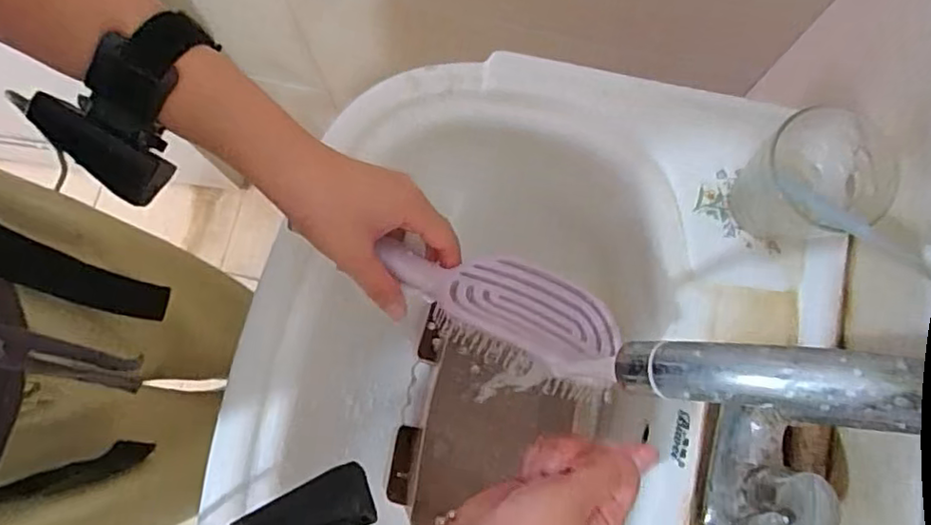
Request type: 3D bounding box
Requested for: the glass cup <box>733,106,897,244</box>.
[{"bbox_3d":[0.273,-0.058,0.473,0.097,0.068,0.081,27,79,6],"label":"glass cup"}]

